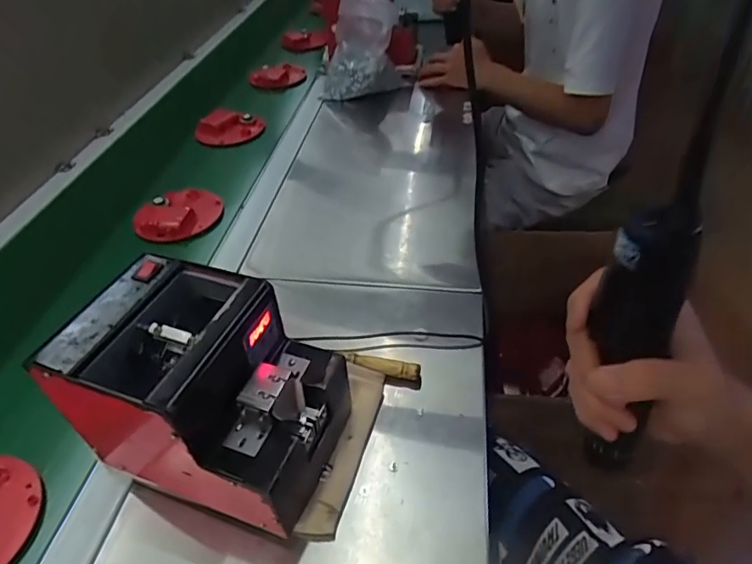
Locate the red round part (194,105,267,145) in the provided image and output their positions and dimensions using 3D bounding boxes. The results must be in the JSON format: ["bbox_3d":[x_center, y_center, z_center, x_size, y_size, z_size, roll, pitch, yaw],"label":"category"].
[{"bbox_3d":[-0.262,-0.279,0.906,0.118,0.030,0.100,-14,43,-10],"label":"red round part"}]

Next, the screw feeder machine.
[{"bbox_3d":[-0.124,0.088,0.401,0.170,0.156,0.121,12,45,18],"label":"screw feeder machine"}]

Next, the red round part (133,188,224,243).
[{"bbox_3d":[-0.278,-0.094,0.711,0.114,0.030,0.098,-29,48,-24],"label":"red round part"}]

